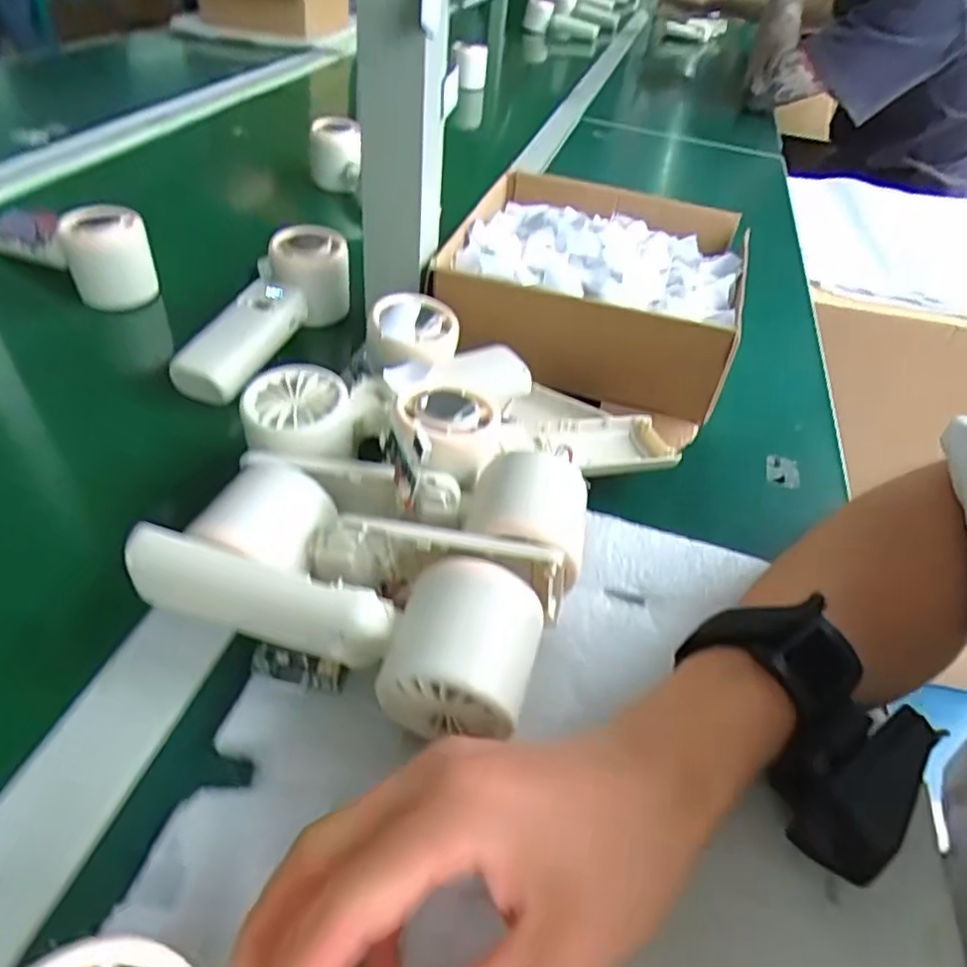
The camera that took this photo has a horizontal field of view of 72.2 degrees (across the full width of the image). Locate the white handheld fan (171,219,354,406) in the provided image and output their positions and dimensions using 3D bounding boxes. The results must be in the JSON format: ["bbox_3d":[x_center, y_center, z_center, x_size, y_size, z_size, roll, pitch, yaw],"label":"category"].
[{"bbox_3d":[-0.149,-0.121,0.462,0.062,0.050,0.158,15,45,8],"label":"white handheld fan"}]

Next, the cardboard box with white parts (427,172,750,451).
[{"bbox_3d":[0.089,-0.158,0.513,0.202,0.072,0.227,17,45,10],"label":"cardboard box with white parts"}]

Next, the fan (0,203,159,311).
[{"bbox_3d":[-0.321,-0.190,0.508,0.149,0.058,0.055,27,48,18],"label":"fan"}]

